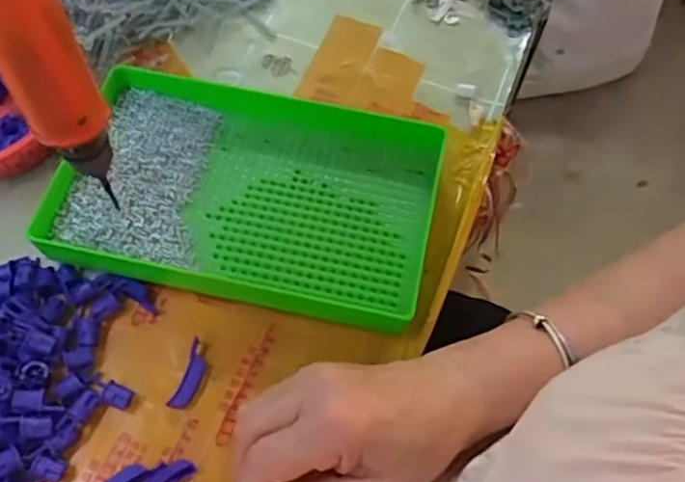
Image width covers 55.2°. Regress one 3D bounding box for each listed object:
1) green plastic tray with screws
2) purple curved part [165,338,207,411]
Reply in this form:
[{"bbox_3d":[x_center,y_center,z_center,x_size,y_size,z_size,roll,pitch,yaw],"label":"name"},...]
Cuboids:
[{"bbox_3d":[-0.062,-0.033,0.440,0.244,0.030,0.151,12,61,5],"label":"green plastic tray with screws"},{"bbox_3d":[-0.091,0.081,0.396,0.014,0.004,0.043,16,61,7],"label":"purple curved part"}]

